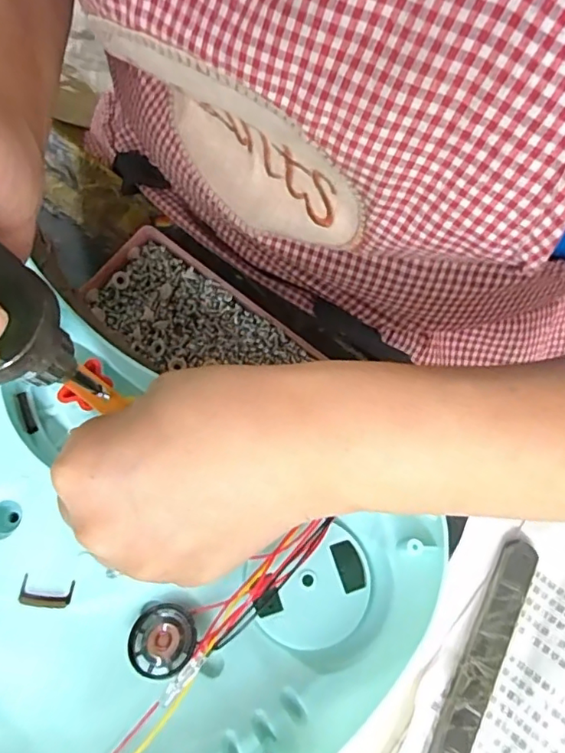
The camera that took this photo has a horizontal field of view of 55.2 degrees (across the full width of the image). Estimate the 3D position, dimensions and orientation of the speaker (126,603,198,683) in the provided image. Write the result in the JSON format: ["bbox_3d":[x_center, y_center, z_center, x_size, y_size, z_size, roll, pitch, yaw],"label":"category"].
[{"bbox_3d":[-0.050,0.109,0.221,0.028,0.011,0.027,12,72,3],"label":"speaker"}]

